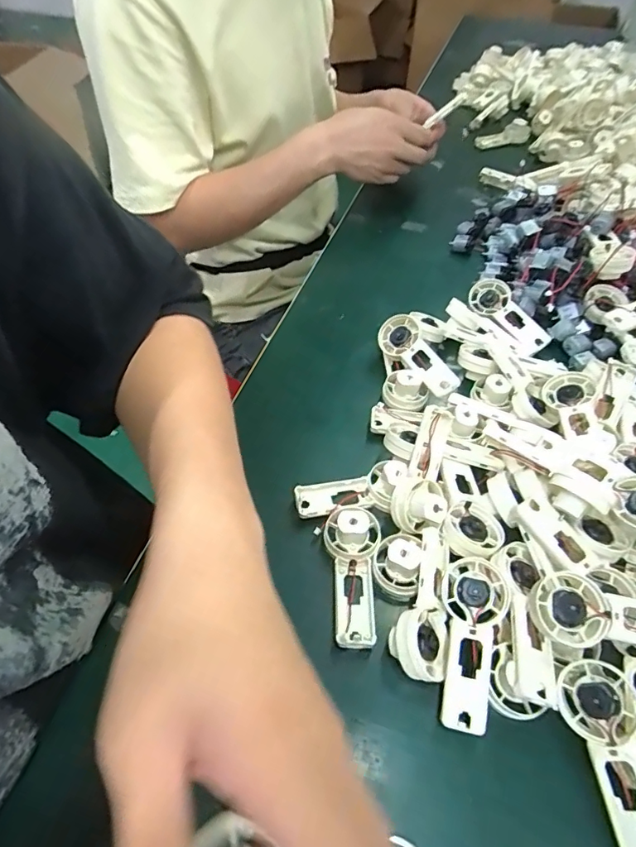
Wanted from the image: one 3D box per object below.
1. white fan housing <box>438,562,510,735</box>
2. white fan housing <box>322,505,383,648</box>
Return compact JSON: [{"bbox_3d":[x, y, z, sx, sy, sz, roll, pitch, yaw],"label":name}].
[{"bbox_3d":[0.089,0.127,0.282,0.035,0.017,0.092,12,66,8],"label":"white fan housing"},{"bbox_3d":[0.024,0.100,0.319,0.038,0.019,0.087,0,65,-1],"label":"white fan housing"}]

